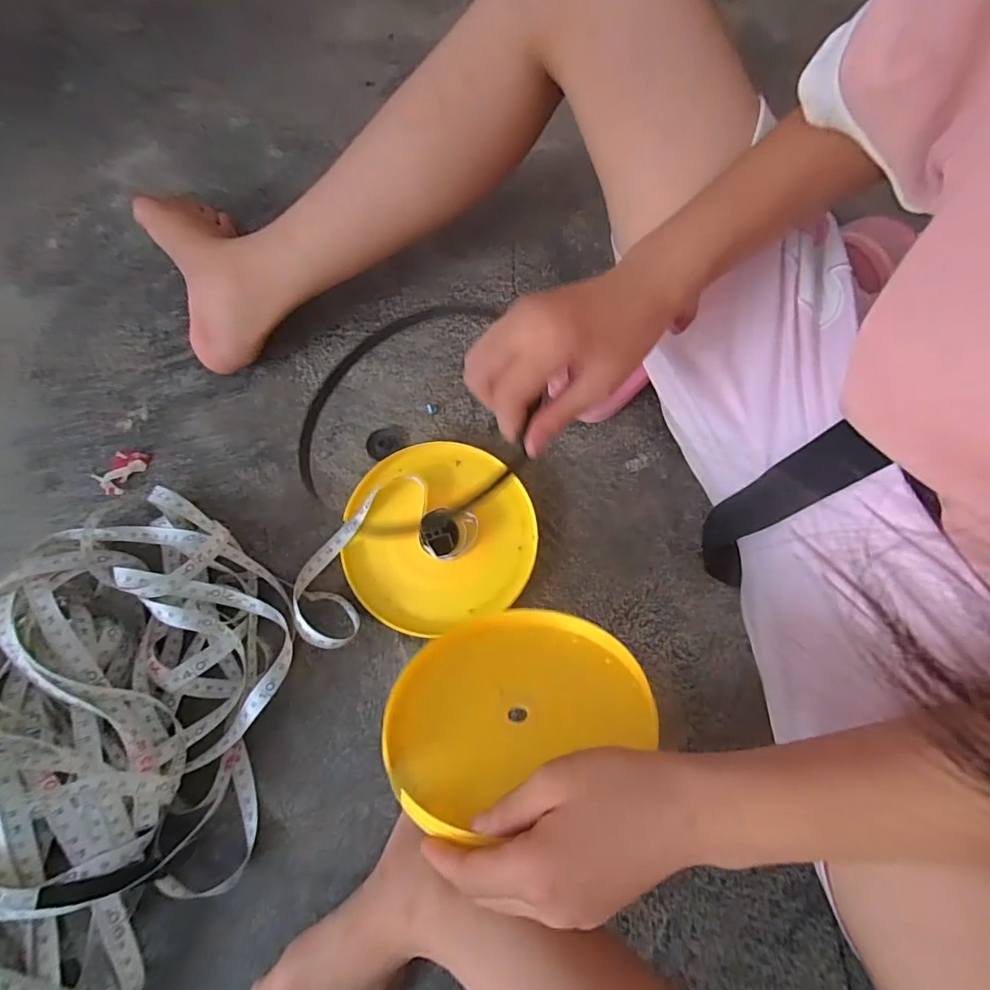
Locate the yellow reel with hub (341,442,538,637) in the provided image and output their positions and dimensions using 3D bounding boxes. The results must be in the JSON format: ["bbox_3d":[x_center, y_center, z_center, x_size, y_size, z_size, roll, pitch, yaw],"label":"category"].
[{"bbox_3d":[-0.045,0.029,0.405,0.148,0.024,0.143,0,76,-1],"label":"yellow reel with hub"}]

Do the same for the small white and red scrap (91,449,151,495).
[{"bbox_3d":[-0.311,-0.021,0.431,0.026,0.007,0.041,38,79,8],"label":"small white and red scrap"}]

